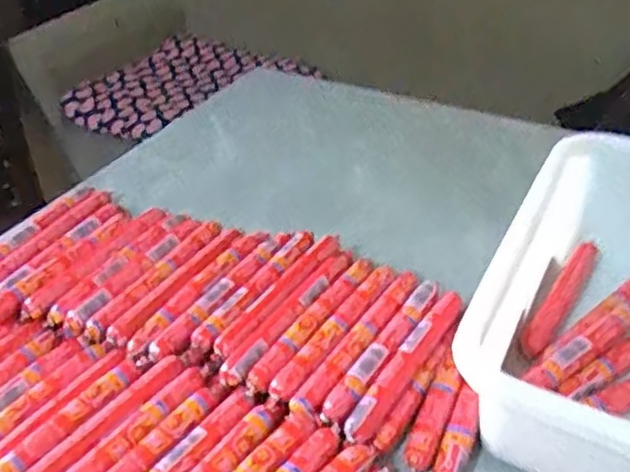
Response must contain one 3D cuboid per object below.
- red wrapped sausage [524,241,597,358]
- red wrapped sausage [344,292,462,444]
[{"bbox_3d":[0.202,0.048,0.540,0.019,0.016,0.134,22,43,29],"label":"red wrapped sausage"},{"bbox_3d":[0.068,0.094,0.477,0.017,0.021,0.153,22,43,29],"label":"red wrapped sausage"}]

